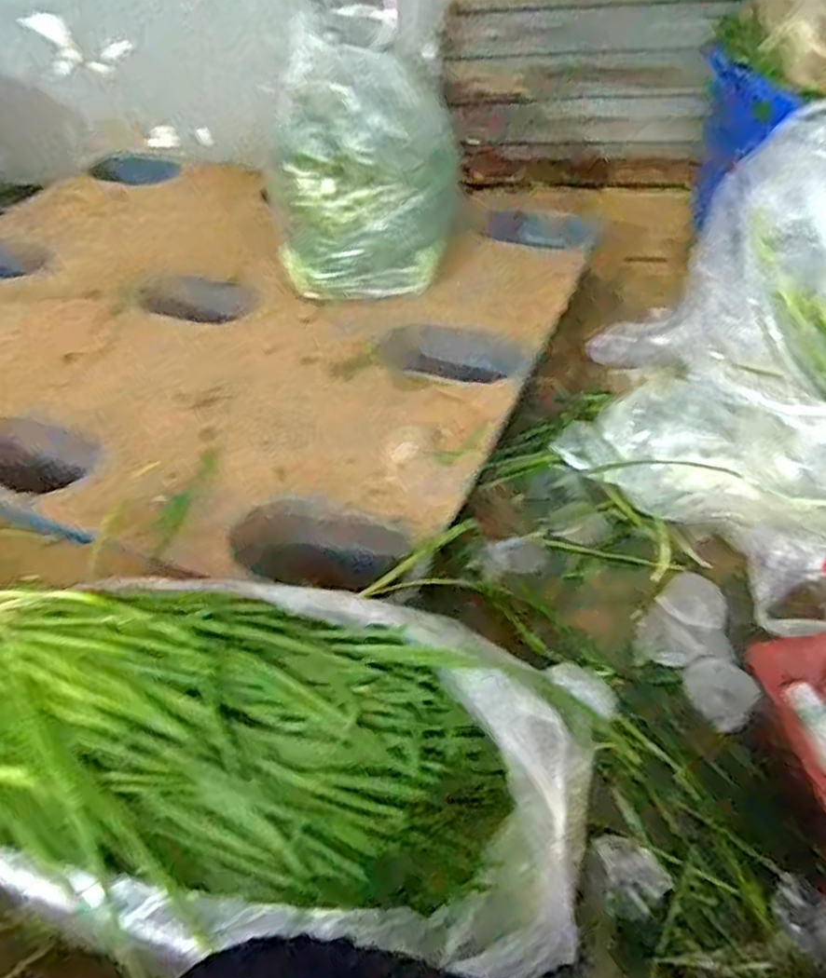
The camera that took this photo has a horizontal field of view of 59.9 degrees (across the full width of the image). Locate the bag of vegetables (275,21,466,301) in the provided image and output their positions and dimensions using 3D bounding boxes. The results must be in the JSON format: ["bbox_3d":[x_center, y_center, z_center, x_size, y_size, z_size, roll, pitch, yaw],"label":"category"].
[{"bbox_3d":[-0.077,-0.504,1.137,0.288,0.360,0.250,-3,47,1],"label":"bag of vegetables"}]

